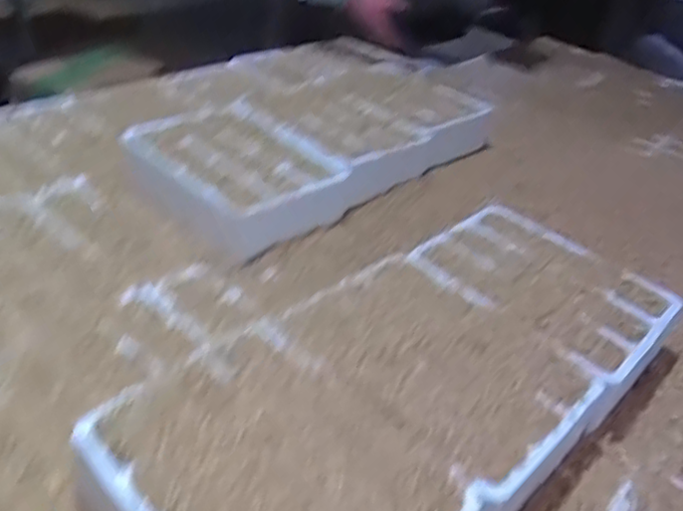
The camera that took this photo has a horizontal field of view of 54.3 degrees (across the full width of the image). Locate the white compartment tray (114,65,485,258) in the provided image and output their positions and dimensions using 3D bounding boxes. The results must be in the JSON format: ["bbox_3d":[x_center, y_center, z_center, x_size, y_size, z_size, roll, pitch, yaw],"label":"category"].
[{"bbox_3d":[-0.013,-0.178,0.997,0.260,0.078,0.572,29,39,29],"label":"white compartment tray"}]

